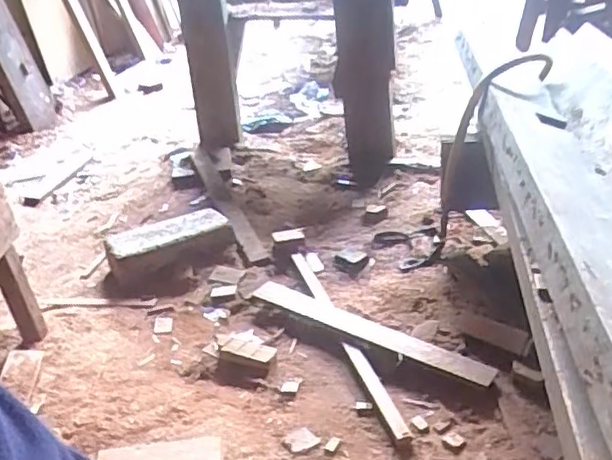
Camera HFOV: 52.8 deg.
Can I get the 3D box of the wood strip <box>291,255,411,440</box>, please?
[{"bbox_3d":[0.065,0.187,1.176,0.028,0.024,0.585,-14,31,-13],"label":"wood strip"}]

